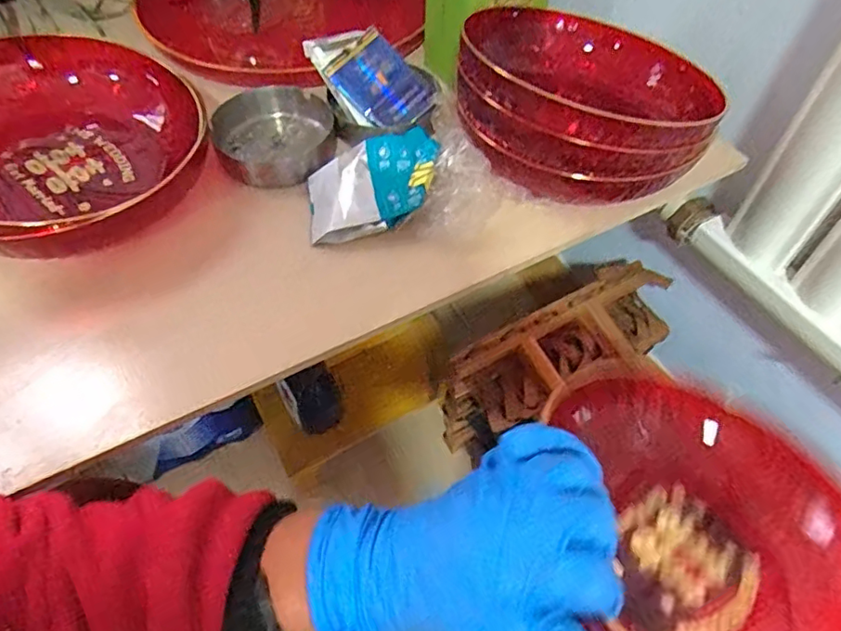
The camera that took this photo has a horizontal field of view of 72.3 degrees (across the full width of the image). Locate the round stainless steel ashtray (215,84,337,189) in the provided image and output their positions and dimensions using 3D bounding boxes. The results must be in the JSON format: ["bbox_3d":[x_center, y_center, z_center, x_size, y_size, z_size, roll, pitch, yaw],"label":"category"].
[{"bbox_3d":[-0.121,-0.149,0.485,0.096,0.030,0.103,0,54,0],"label":"round stainless steel ashtray"}]

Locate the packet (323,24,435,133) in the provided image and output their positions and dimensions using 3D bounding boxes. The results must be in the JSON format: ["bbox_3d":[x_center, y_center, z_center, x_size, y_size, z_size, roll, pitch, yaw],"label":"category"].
[{"bbox_3d":[-0.032,-0.194,0.485,0.055,0.009,0.084,-43,91,0],"label":"packet"}]

